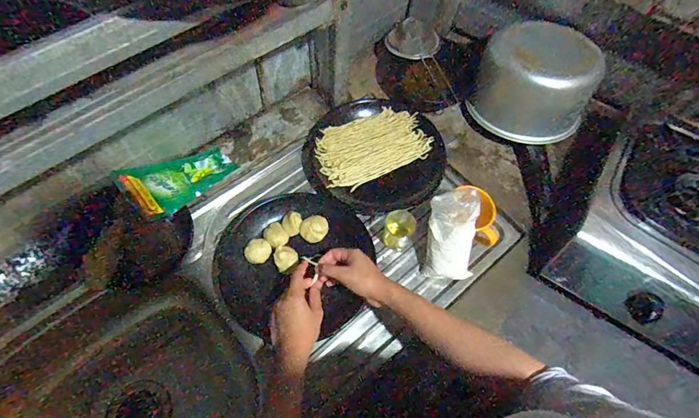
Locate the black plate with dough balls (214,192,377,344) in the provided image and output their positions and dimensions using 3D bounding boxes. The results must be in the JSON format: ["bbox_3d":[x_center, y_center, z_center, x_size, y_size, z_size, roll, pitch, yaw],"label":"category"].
[{"bbox_3d":[-0.087,0.087,0.640,0.259,0.028,0.246,1,65,-2],"label":"black plate with dough balls"}]

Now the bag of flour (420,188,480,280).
[{"bbox_3d":[0.167,0.042,0.628,0.079,0.046,0.155,7,106,1],"label":"bag of flour"}]

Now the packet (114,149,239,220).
[{"bbox_3d":[-0.291,-0.050,0.676,0.183,0.025,0.089,-27,79,-41],"label":"packet"}]

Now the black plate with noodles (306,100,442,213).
[{"bbox_3d":[0.051,-0.112,0.741,0.251,0.033,0.241,1,65,-2],"label":"black plate with noodles"}]

